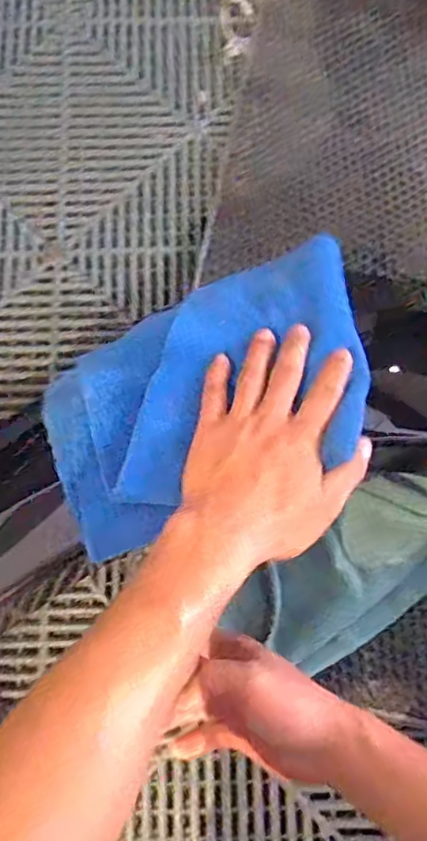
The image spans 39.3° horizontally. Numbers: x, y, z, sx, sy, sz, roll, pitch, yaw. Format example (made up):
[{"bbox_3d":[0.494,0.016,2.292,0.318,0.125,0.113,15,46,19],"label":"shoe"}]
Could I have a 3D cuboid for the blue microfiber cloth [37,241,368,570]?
[{"bbox_3d":[0.002,-0.025,0.436,0.249,0.030,0.175,-20,62,-5],"label":"blue microfiber cloth"}]

